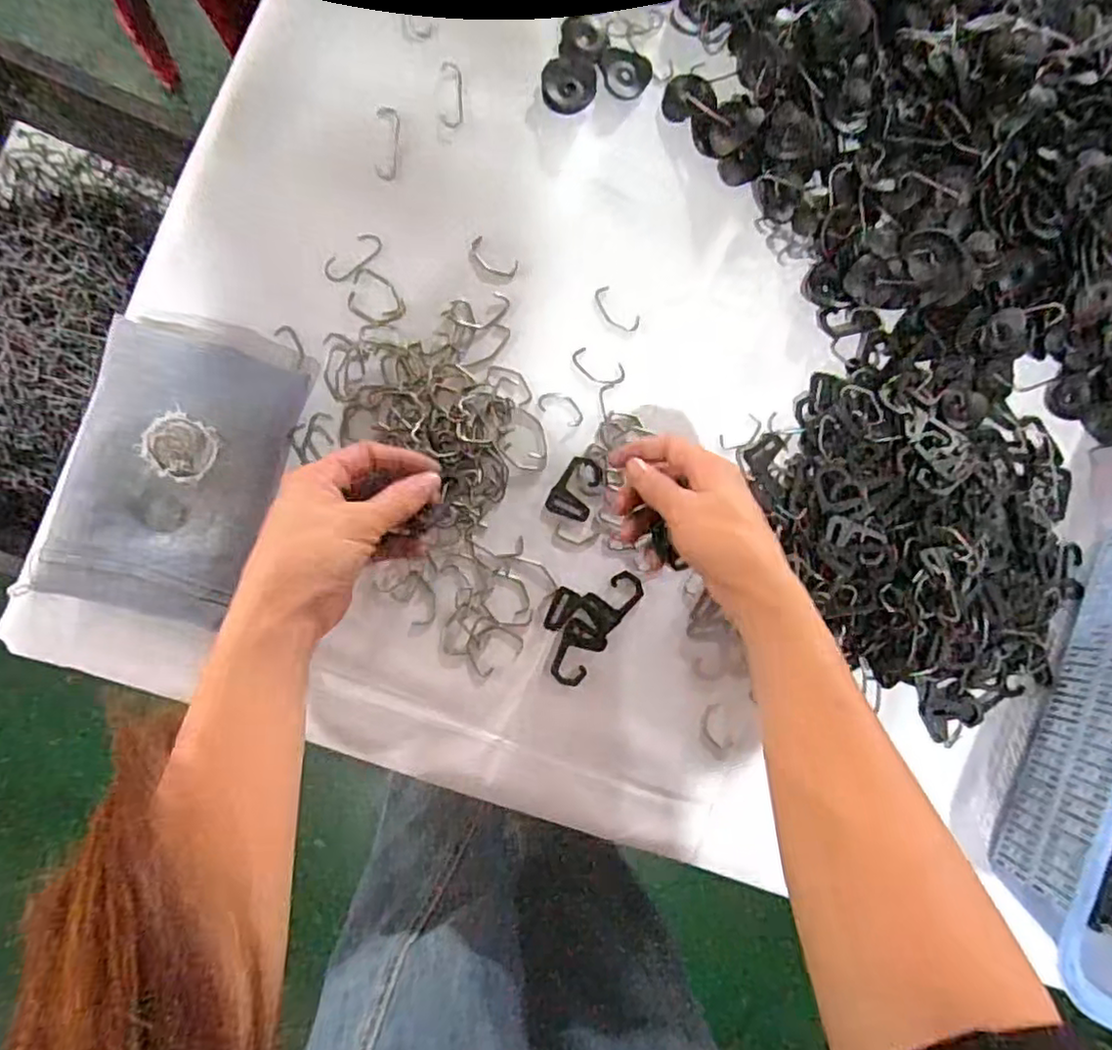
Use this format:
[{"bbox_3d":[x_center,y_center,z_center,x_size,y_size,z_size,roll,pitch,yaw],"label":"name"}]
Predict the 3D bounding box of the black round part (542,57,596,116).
[{"bbox_3d":[0.009,-0.296,0.450,0.036,0.004,0.036,0,87,-8],"label":"black round part"}]

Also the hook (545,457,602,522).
[{"bbox_3d":[0.013,-0.026,0.451,0.029,0.004,0.043,22,85,-8],"label":"hook"}]

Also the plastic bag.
[{"bbox_3d":[-0.226,-0.036,0.397,0.111,0.034,0.178,19,86,-8],"label":"plastic bag"}]

